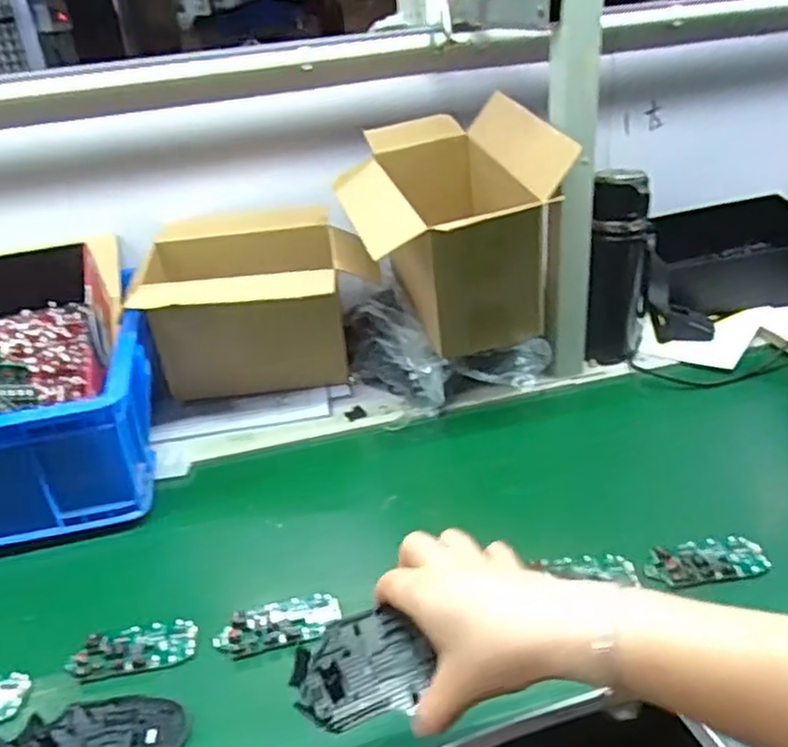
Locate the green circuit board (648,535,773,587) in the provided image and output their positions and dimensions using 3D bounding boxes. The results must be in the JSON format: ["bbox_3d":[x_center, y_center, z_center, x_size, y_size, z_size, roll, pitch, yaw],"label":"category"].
[{"bbox_3d":[0.263,0.158,0.587,0.097,0.011,0.047,-5,28,-1],"label":"green circuit board"}]

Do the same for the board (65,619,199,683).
[{"bbox_3d":[-0.209,0.218,0.556,0.096,0.011,0.048,-10,29,-11],"label":"board"}]

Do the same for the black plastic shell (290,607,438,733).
[{"bbox_3d":[-0.020,0.174,0.414,0.078,0.019,0.064,-8,29,-7],"label":"black plastic shell"}]

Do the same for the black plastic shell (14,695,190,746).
[{"bbox_3d":[-0.205,0.259,0.488,0.112,0.008,0.072,0,29,6],"label":"black plastic shell"}]

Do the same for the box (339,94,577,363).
[{"bbox_3d":[0.062,-0.172,0.827,0.227,0.223,0.271,-9,28,-7],"label":"box"}]

